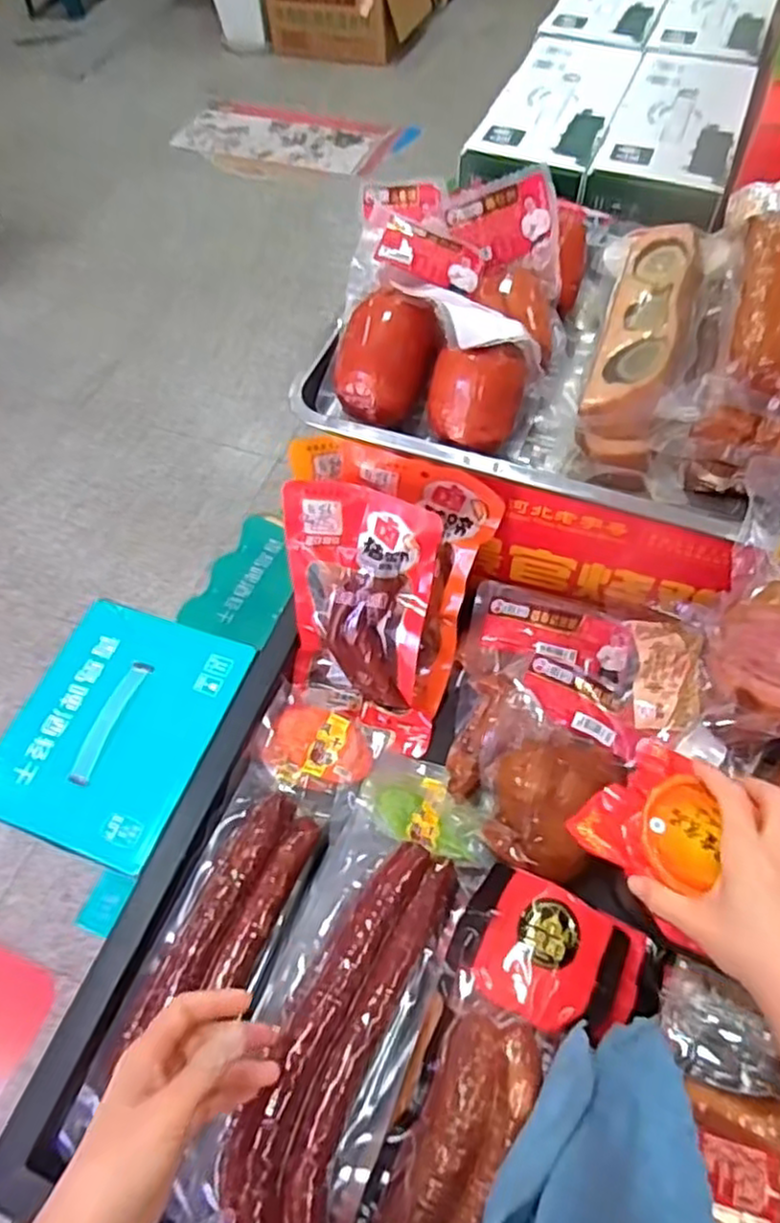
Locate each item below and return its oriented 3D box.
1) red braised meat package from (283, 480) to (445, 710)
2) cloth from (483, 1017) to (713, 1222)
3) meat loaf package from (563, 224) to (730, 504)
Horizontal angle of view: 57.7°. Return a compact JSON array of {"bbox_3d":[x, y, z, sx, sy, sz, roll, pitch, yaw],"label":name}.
[{"bbox_3d":[-0.029,-0.012,0.590,0.122,0.176,0.022,14,22,13],"label":"red braised meat package"},{"bbox_3d":[0.117,0.306,0.401,0.135,0.025,0.136,17,46,-15],"label":"cloth"},{"bbox_3d":[0.191,-0.203,0.535,0.087,0.065,0.245,12,60,11],"label":"meat loaf package"}]

